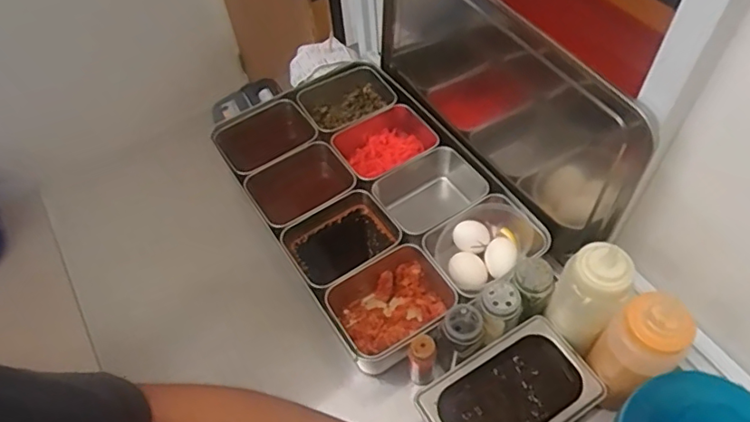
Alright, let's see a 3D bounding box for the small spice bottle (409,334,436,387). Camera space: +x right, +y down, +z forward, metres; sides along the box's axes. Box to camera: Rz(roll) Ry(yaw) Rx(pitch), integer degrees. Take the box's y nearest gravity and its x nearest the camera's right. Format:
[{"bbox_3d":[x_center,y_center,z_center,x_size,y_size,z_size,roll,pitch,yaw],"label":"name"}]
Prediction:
[{"bbox_3d":[0.052,0.162,0.601,0.027,0.082,0.030,2,56,5],"label":"small spice bottle"}]

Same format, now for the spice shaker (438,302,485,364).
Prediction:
[{"bbox_3d":[0.090,0.137,0.595,0.047,0.079,0.045,-2,56,3],"label":"spice shaker"}]

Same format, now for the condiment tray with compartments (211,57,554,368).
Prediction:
[{"bbox_3d":[-0.014,-0.025,0.786,0.291,0.109,0.466,-30,59,-15],"label":"condiment tray with compartments"}]

